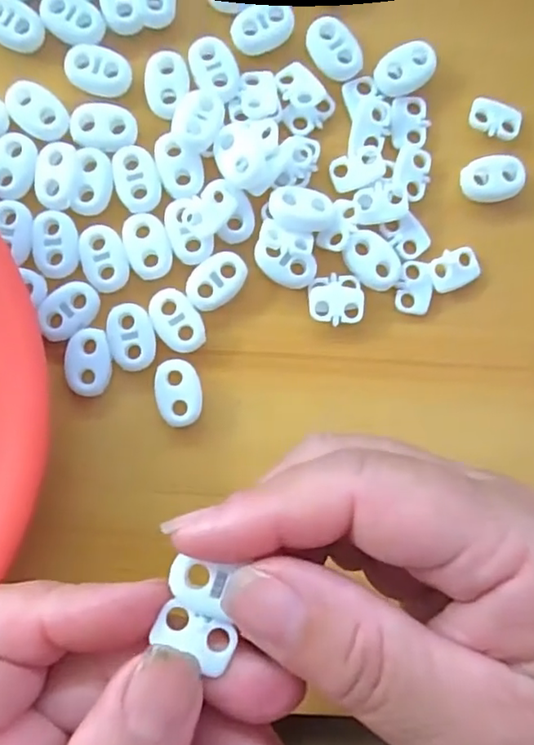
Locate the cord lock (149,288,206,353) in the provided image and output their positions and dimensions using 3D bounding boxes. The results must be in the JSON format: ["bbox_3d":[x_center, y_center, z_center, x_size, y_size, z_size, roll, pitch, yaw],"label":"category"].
[{"bbox_3d":[-0.030,-0.018,0.196,0.015,0.004,0.022,-25,92,-6],"label":"cord lock"}]

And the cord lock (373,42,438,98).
[{"bbox_3d":[0.048,-0.105,0.204,0.021,0.004,0.015,-29,93,-6],"label":"cord lock"}]

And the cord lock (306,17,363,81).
[{"bbox_3d":[0.023,-0.112,0.203,0.014,0.004,0.022,-38,93,-6],"label":"cord lock"}]

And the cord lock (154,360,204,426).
[{"bbox_3d":[-0.030,0.007,0.198,0.015,0.006,0.022,-8,90,-7],"label":"cord lock"}]

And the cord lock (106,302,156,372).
[{"bbox_3d":[-0.045,-0.012,0.195,0.014,0.004,0.022,-12,91,-7],"label":"cord lock"}]

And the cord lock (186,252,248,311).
[{"bbox_3d":[-0.017,-0.031,0.198,0.023,0.004,0.015,-42,94,-5],"label":"cord lock"}]

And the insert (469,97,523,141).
[{"bbox_3d":[0.081,-0.090,0.207,0.018,0.004,0.013,12,88,-6],"label":"insert"}]

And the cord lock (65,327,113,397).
[{"bbox_3d":[-0.059,-0.004,0.193,0.015,0.004,0.022,5,89,-6],"label":"cord lock"}]

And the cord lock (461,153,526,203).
[{"bbox_3d":[0.079,-0.067,0.205,0.021,0.007,0.015,-17,91,-6],"label":"cord lock"}]

